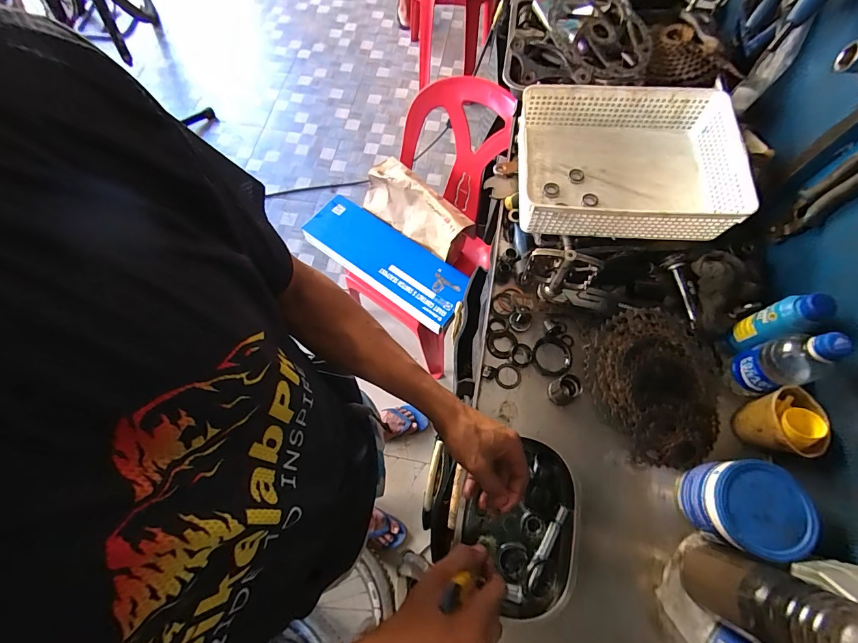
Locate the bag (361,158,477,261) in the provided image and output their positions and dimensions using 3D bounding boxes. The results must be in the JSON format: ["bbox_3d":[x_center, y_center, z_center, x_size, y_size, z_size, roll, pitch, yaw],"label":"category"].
[{"bbox_3d":[-0.038,-0.315,1.079,0.331,0.167,0.065,36,48,14],"label":"bag"}]

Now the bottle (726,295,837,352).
[{"bbox_3d":[0.461,0.004,0.520,0.042,0.133,0.043,0,69,1],"label":"bottle"}]

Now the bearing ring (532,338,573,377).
[{"bbox_3d":[0.192,0.053,0.594,0.058,0.012,0.064,27,71,11],"label":"bearing ring"}]

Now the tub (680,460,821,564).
[{"bbox_3d":[0.382,0.229,0.479,0.095,0.106,0.098,0,69,1],"label":"tub"}]

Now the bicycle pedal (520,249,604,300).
[{"bbox_3d":[0.191,-0.071,0.570,0.094,0.129,0.035,23,71,10],"label":"bicycle pedal"}]

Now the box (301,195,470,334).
[{"bbox_3d":[-0.122,-0.178,1.096,0.504,0.038,0.186,33,73,13],"label":"box"}]

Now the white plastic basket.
[{"bbox_3d":[0.320,-0.259,0.635,0.331,0.089,0.253,5,69,3],"label":"white plastic basket"}]

